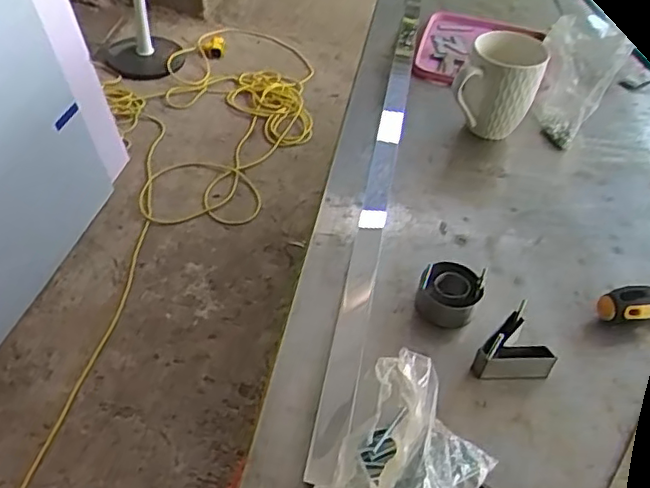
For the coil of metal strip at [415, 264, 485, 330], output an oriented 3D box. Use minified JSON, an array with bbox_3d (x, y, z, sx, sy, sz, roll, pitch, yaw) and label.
[{"bbox_3d":[0.109,0.044,0.557,0.052,0.030,0.052,3,44,-3],"label":"coil of metal strip"}]

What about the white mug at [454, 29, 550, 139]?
[{"bbox_3d":[0.202,-0.178,0.746,0.086,0.111,0.108,20,46,14],"label":"white mug"}]

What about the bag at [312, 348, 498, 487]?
[{"bbox_3d":[0.054,0.149,0.414,0.096,0.077,0.122,22,46,16],"label":"bag"}]

